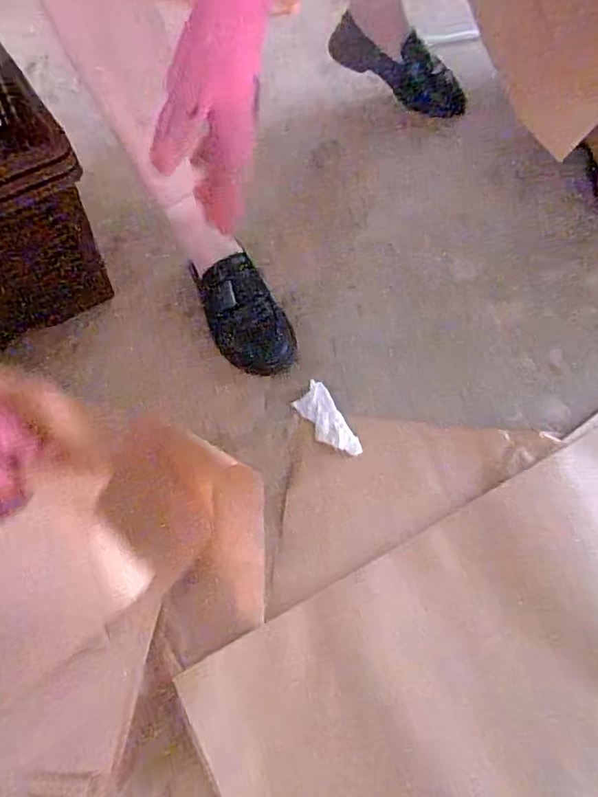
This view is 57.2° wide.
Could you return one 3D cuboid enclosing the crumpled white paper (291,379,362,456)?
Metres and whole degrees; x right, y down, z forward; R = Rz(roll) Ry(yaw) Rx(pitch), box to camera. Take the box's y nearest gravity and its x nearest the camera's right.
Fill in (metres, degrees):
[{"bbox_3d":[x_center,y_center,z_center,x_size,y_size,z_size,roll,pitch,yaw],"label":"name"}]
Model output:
[{"bbox_3d":[0.030,0.027,0.626,0.042,0.009,0.100,-26,60,-12],"label":"crumpled white paper"}]

